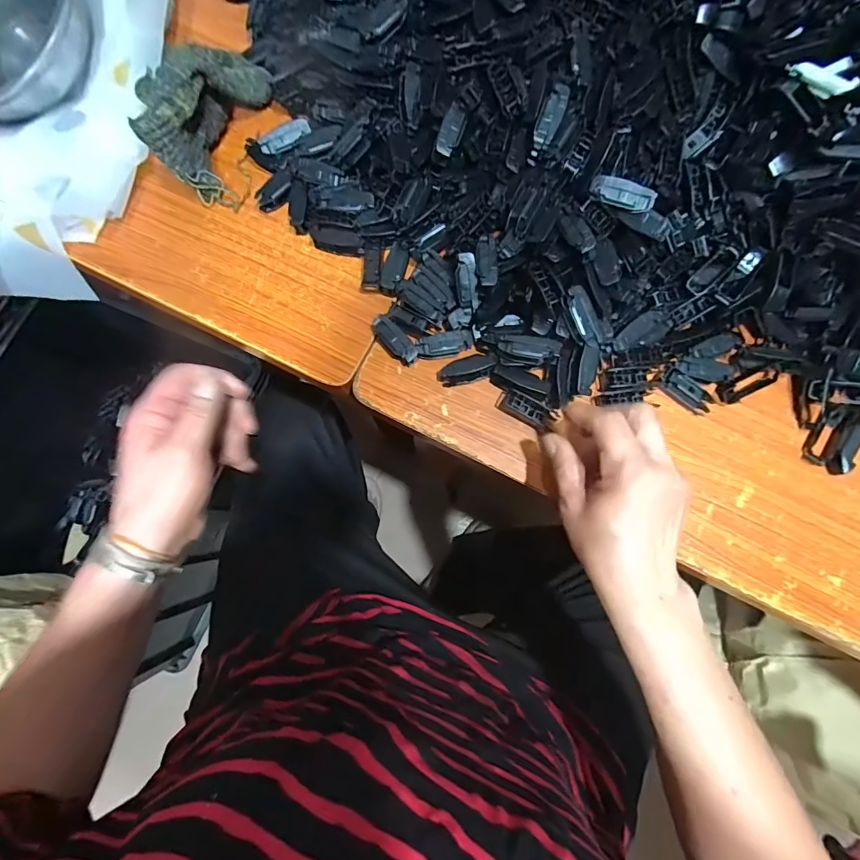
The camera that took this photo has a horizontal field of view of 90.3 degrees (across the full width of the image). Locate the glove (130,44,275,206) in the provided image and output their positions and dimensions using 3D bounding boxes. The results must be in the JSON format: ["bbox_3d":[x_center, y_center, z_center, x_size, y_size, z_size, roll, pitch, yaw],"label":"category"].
[{"bbox_3d":[-0.202,-0.292,0.381,0.053,0.075,0.143,18,79,4],"label":"glove"}]

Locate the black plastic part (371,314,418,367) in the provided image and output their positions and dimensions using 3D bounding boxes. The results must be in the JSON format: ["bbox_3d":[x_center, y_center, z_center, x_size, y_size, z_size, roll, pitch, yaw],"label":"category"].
[{"bbox_3d":[-0.031,-0.075,0.368,0.018,0.019,0.049,-42,81,-7],"label":"black plastic part"}]

